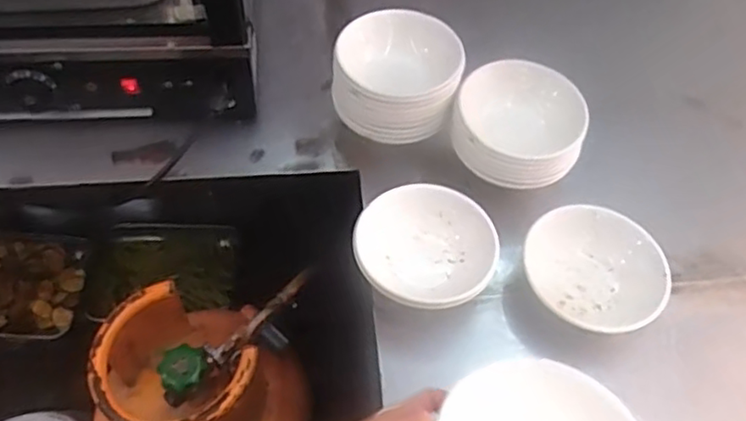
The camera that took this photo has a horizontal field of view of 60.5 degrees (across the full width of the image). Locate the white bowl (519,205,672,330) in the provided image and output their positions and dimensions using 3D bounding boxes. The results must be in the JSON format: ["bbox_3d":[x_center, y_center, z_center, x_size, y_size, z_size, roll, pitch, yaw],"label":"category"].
[{"bbox_3d":[0.238,0.056,0.680,0.147,0.065,0.130,37,60,19],"label":"white bowl"}]

